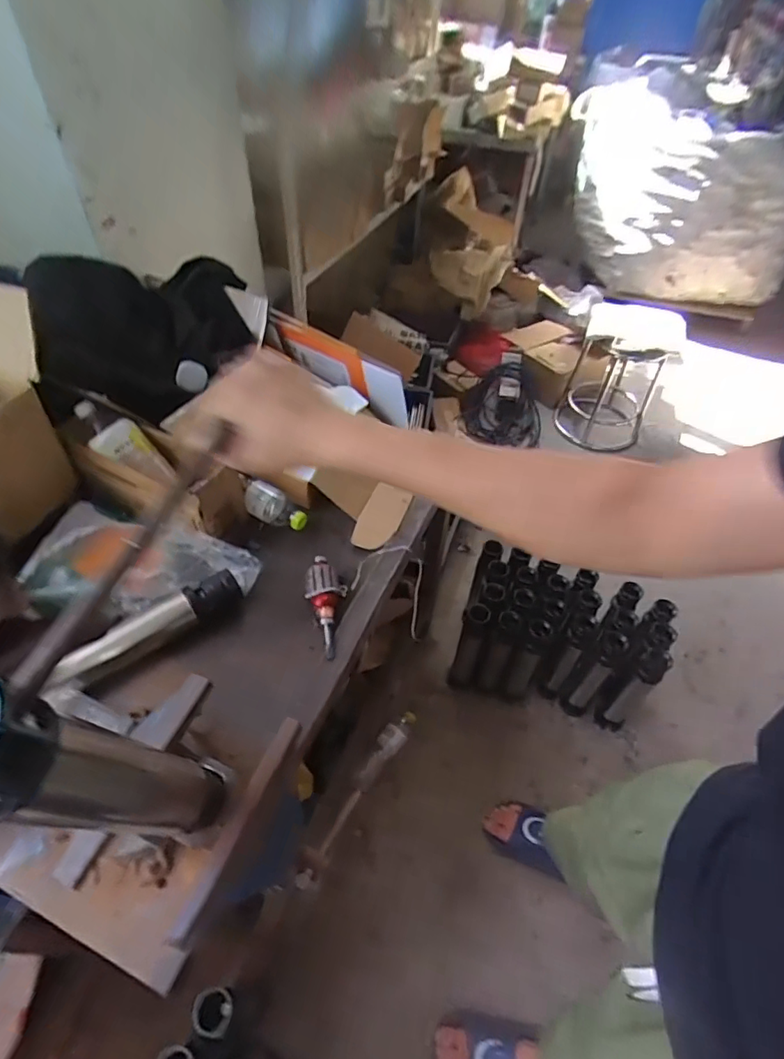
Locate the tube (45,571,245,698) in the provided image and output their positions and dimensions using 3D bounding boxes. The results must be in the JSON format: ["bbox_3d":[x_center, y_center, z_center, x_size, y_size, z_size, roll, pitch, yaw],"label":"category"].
[{"bbox_3d":[-0.357,0.145,0.764,0.285,0.050,0.051,-30,57,-25],"label":"tube"}]

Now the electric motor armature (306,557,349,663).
[{"bbox_3d":[-0.106,0.123,0.843,0.064,0.052,0.175,-1,49,-4],"label":"electric motor armature"}]

